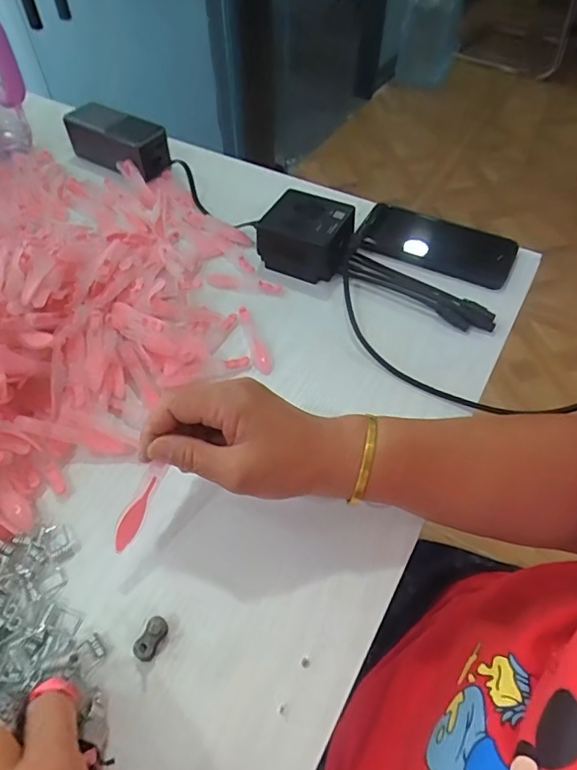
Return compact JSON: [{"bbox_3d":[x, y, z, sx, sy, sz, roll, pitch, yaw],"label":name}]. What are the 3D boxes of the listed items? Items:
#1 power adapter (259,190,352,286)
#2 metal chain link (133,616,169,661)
[{"bbox_3d":[0.019,-0.150,0.491,0.085,0.053,0.073,17,54,12],"label":"power adapter"},{"bbox_3d":[-0.081,0.150,0.291,0.011,0.012,0.023,20,54,14],"label":"metal chain link"}]

